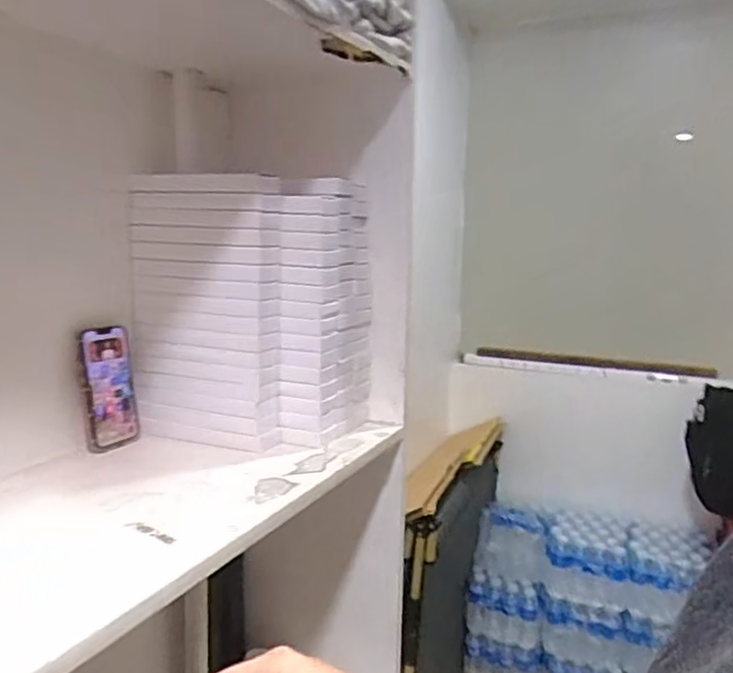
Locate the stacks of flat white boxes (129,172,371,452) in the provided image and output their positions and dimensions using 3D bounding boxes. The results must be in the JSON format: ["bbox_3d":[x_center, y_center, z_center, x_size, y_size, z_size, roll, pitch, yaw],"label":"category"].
[{"bbox_3d":[-0.149,-0.037,0.878,0.235,0.327,0.221,6,9,29],"label":"stacks of flat white boxes"}]

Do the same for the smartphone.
[{"bbox_3d":[-0.320,0.062,0.802,0.011,0.147,0.077,-4,7,31],"label":"smartphone"}]

